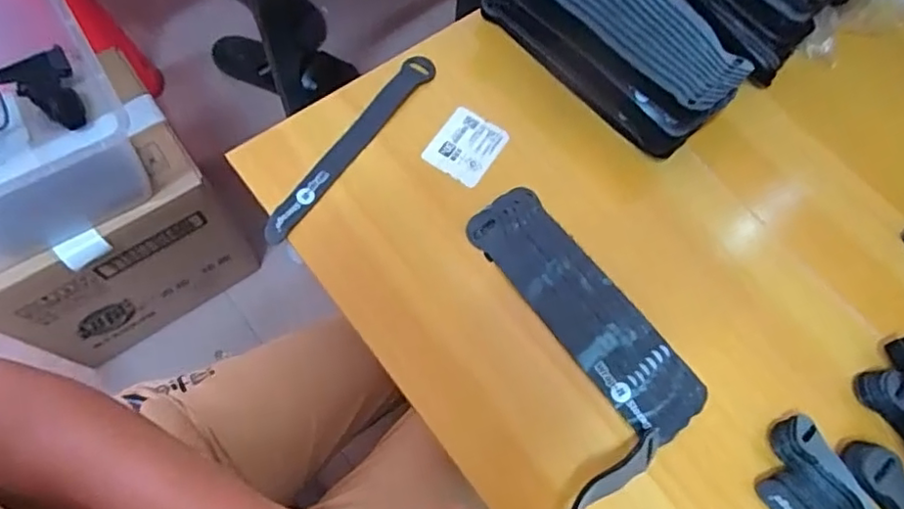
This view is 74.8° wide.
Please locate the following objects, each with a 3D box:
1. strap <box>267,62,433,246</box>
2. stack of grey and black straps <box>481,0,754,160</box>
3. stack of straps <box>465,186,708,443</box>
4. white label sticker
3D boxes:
[{"bbox_3d":[-0.076,-0.086,0.456,0.020,0.007,0.192,33,71,9],"label":"strap"},{"bbox_3d":[0.126,-0.174,0.465,0.097,0.068,0.200,-41,76,-16],"label":"stack of grey and black straps"},{"bbox_3d":[0.094,0.038,0.421,0.059,0.009,0.199,-36,75,-15],"label":"stack of straps"},{"bbox_3d":[0.011,-0.085,0.465,0.048,0.004,0.059,34,72,4],"label":"white label sticker"}]

